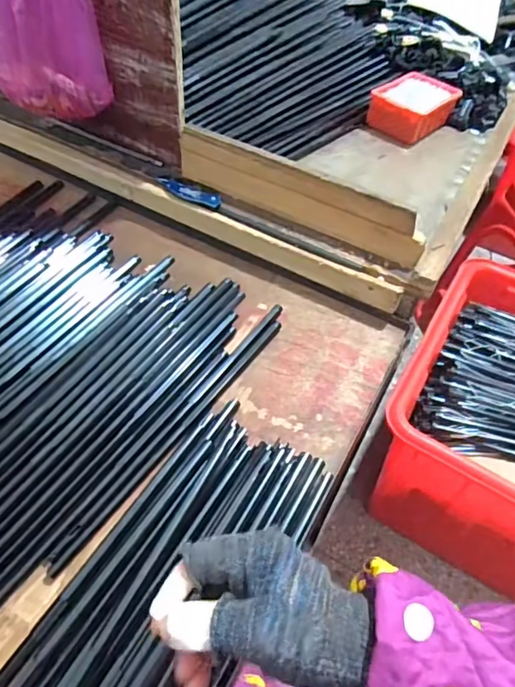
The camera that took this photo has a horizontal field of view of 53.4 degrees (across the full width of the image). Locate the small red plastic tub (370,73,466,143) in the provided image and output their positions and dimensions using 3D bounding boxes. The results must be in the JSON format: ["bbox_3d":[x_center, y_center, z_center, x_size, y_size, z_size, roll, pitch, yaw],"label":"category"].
[{"bbox_3d":[0.252,-0.389,0.839,0.097,0.047,0.150,35,53,21],"label":"small red plastic tub"}]

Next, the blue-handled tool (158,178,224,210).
[{"bbox_3d":[-0.089,-0.194,0.655,0.091,0.007,0.026,25,50,13],"label":"blue-handled tool"}]

